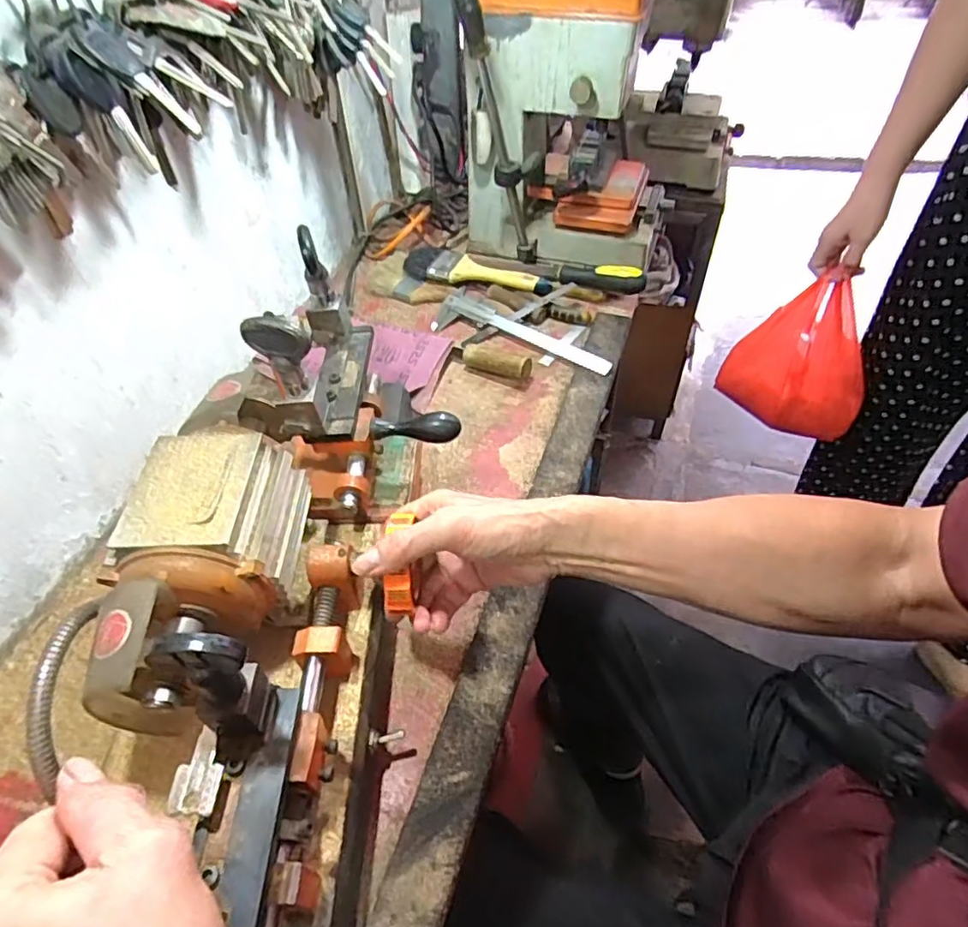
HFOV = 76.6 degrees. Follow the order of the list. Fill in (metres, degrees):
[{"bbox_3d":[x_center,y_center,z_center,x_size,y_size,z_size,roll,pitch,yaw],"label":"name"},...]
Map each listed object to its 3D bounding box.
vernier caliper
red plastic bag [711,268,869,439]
[{"bbox_3d":[0.040,-0.149,0.717,0.229,0.012,0.062,28,55,24],"label":"vernier caliper"},{"bbox_3d":[0.461,-0.153,0.882,0.193,0.221,0.081,14,50,14],"label":"red plastic bag"}]

